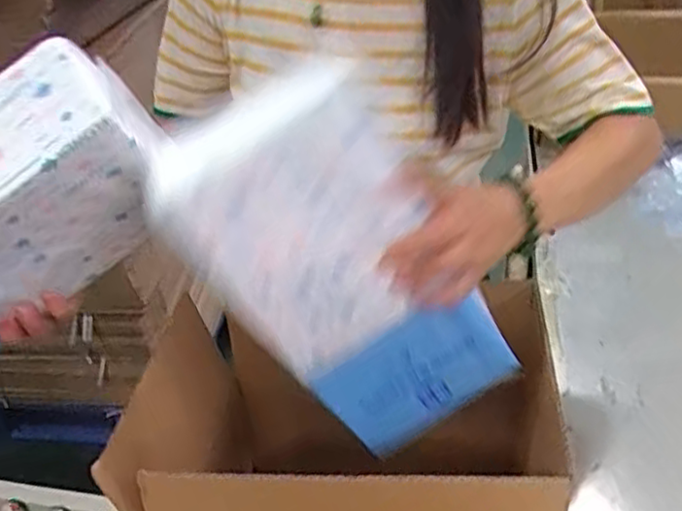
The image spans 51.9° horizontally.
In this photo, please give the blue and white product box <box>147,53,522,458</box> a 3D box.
[{"bbox_3d":[0.007,0.028,0.545,0.169,0.335,0.055,-27,35,8],"label":"blue and white product box"}]

